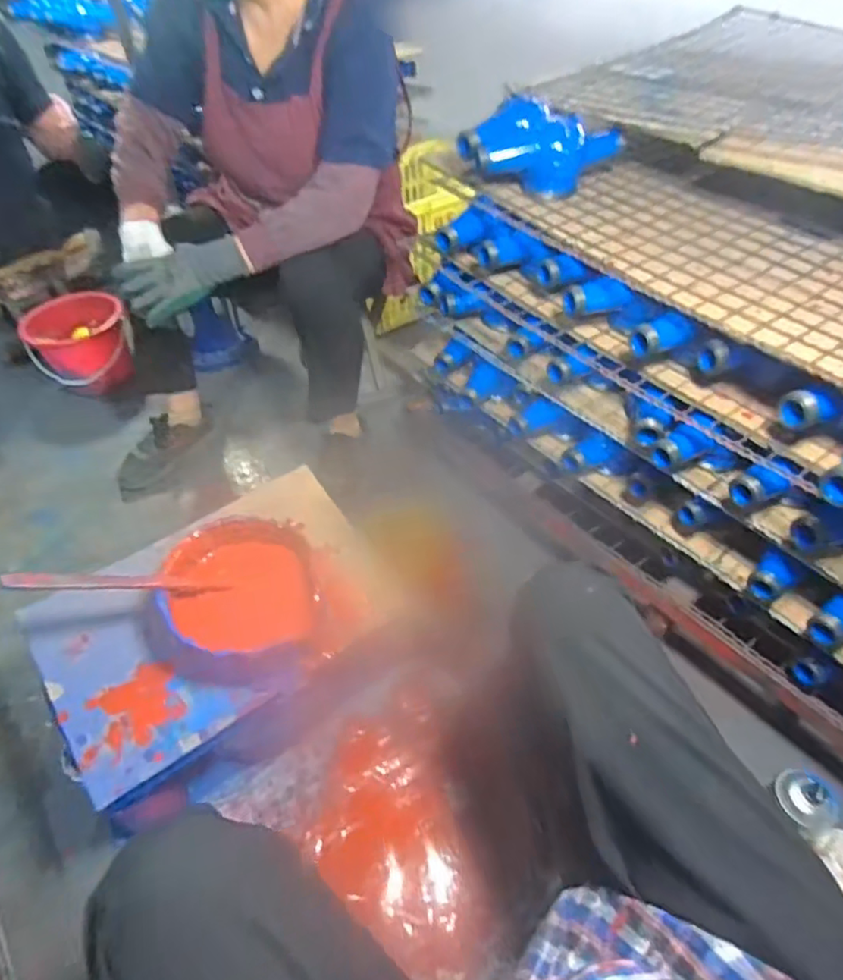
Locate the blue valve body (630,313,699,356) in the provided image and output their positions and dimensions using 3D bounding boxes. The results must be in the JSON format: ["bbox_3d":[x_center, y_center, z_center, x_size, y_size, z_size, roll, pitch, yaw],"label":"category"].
[{"bbox_3d":[0.293,-0.188,0.723,0.063,0.048,0.043,-17,49,-13],"label":"blue valve body"}]

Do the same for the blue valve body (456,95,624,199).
[{"bbox_3d":[0.168,-0.508,0.888,0.220,0.092,0.131,-13,48,-9],"label":"blue valve body"}]

